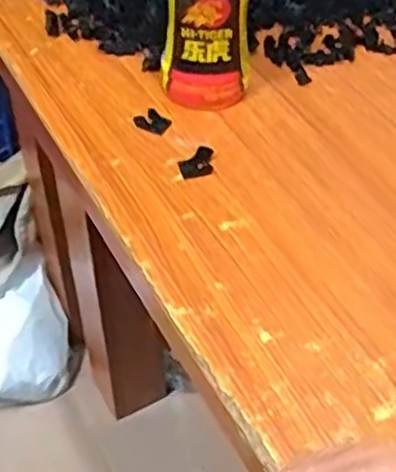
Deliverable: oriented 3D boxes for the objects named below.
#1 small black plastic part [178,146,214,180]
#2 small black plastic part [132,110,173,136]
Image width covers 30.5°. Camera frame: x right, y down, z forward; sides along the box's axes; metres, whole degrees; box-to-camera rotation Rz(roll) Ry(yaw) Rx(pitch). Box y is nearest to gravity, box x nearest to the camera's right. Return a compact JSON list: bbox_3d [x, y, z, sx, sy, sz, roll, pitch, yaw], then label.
[{"bbox_3d":[0.000,-0.052,0.515,0.027,0.011,0.019,-16,50,-16],"label":"small black plastic part"},{"bbox_3d":[-0.033,-0.086,0.544,0.024,0.009,0.019,22,50,18],"label":"small black plastic part"}]

